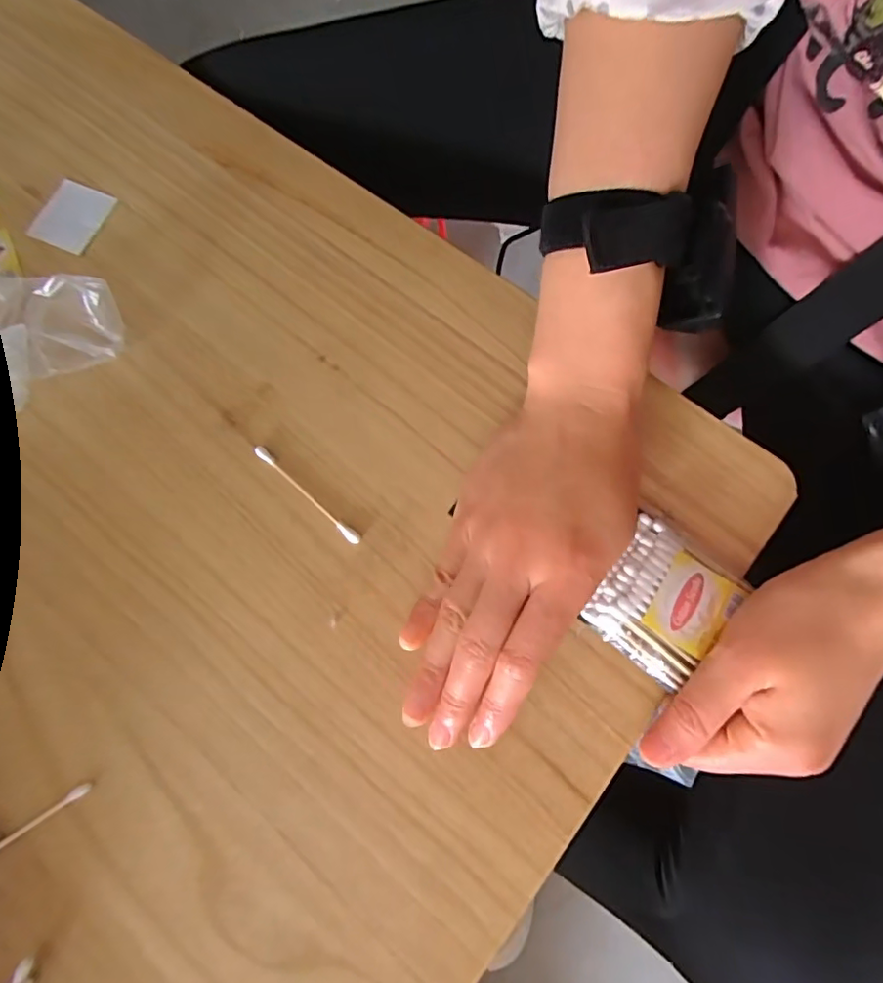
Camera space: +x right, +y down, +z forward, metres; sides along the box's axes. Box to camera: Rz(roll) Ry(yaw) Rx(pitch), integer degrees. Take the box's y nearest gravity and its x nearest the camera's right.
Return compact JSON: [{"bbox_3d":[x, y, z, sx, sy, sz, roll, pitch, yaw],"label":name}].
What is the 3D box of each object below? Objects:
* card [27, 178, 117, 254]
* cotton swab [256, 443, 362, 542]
[{"bbox_3d":[-0.207,-0.155,0.309,0.031,0.004,0.040,22,76,6],"label":"card"},{"bbox_3d":[-0.068,0.001,0.276,0.072,0.004,0.005,41,78,10],"label":"cotton swab"}]

